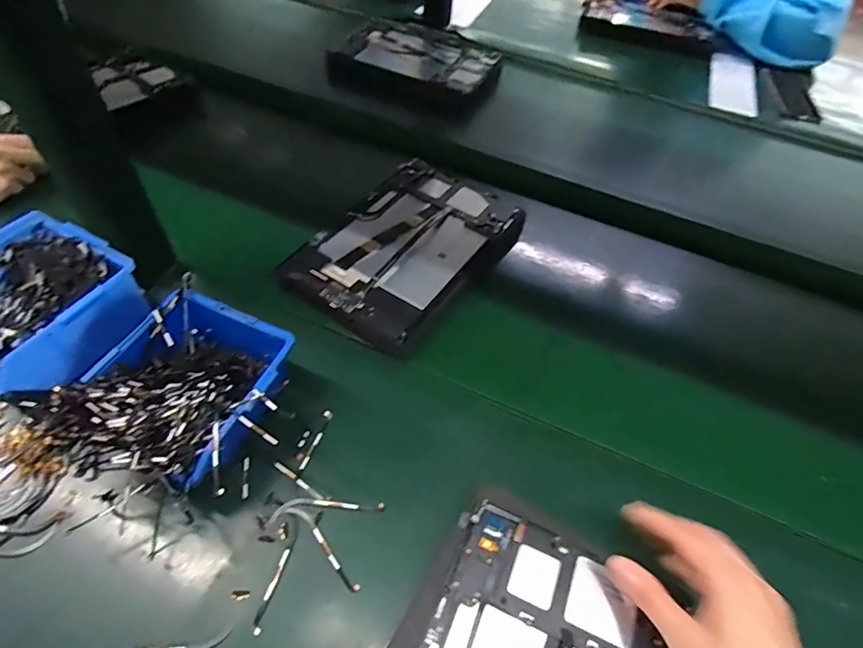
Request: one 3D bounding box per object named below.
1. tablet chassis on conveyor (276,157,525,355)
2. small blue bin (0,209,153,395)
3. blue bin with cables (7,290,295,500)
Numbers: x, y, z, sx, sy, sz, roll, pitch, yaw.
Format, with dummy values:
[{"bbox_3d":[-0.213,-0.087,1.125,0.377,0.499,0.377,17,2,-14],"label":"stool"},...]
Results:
[{"bbox_3d":[-0.020,-0.084,0.514,0.166,0.017,0.244,29,55,17],"label":"tablet chassis on conveyor"},{"bbox_3d":[-0.334,-0.017,0.404,0.128,0.065,0.133,25,54,14],"label":"small blue bin"},{"bbox_3d":[-0.187,0.054,0.373,0.133,0.069,0.142,17,53,9],"label":"blue bin with cables"}]

